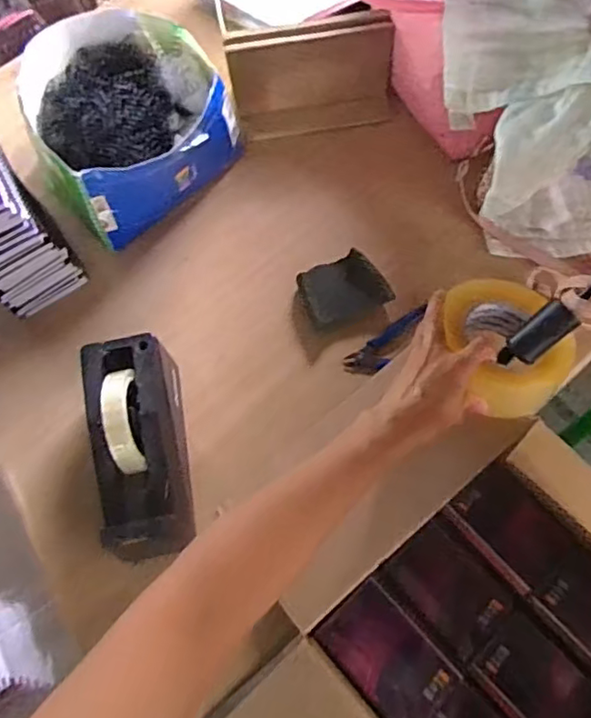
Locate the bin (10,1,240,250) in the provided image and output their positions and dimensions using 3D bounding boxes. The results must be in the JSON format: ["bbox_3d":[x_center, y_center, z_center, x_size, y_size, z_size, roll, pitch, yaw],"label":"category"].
[{"bbox_3d":[-0.205,-0.294,0.740,0.231,0.135,0.263,-25,69,-7],"label":"bin"}]

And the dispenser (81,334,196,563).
[{"bbox_3d":[-0.151,0.083,0.575,0.085,0.124,0.201,-11,68,-1],"label":"dispenser"}]

